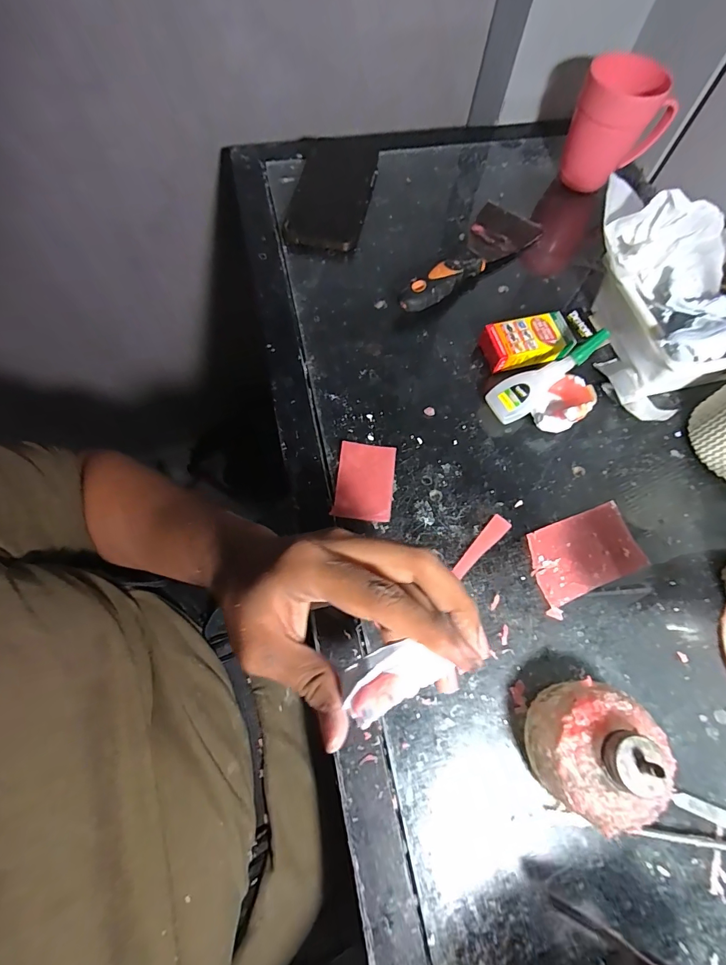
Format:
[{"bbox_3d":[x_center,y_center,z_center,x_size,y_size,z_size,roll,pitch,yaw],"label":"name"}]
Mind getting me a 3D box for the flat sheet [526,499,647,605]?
[{"bbox_3d":[0.173,0.055,0.332,0.086,0.007,0.056,-20,71,-9],"label":"flat sheet"}]

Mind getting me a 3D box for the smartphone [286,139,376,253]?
[{"bbox_3d":[-0.035,-0.336,0.481,0.086,0.013,0.182,7,69,1],"label":"smartphone"}]

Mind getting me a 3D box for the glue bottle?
[{"bbox_3d":[0.158,-0.091,0.358,0.105,0.017,0.033,-33,72,13],"label":"glue bottle"}]

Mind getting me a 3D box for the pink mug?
[{"bbox_3d":[0.277,-0.388,0.465,0.094,0.107,0.087,31,71,10],"label":"pink mug"}]

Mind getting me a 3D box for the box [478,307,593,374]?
[{"bbox_3d":[0.165,-0.132,0.401,0.098,0.028,0.044,-12,70,-6],"label":"box"}]

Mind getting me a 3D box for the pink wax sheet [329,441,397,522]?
[{"bbox_3d":[0.002,-0.001,0.349,0.046,0.004,0.066,6,69,0],"label":"pink wax sheet"}]

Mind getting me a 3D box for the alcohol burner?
[{"bbox_3d":[0.143,0.162,0.253,0.066,0.072,0.071,9,69,1],"label":"alcohol burner"}]

